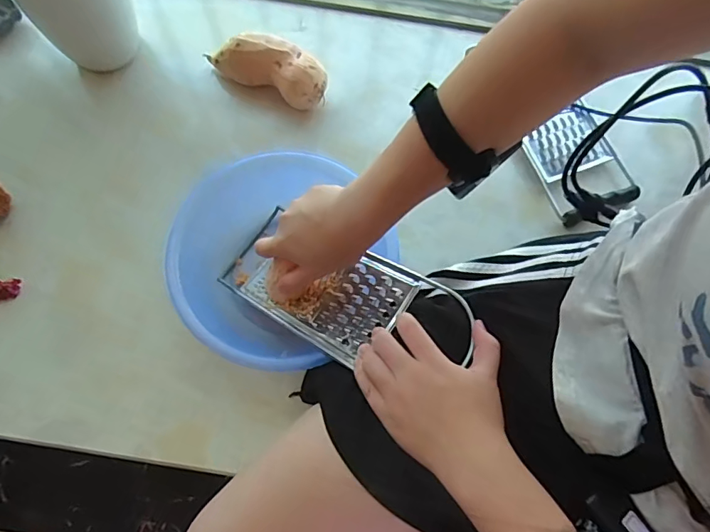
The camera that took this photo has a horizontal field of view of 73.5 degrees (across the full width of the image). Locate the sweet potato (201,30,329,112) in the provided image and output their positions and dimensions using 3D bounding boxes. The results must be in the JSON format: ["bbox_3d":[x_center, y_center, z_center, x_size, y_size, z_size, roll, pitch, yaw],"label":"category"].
[{"bbox_3d":[-0.105,-0.245,0.595,0.144,0.068,0.051,27,73,7],"label":"sweet potato"}]

